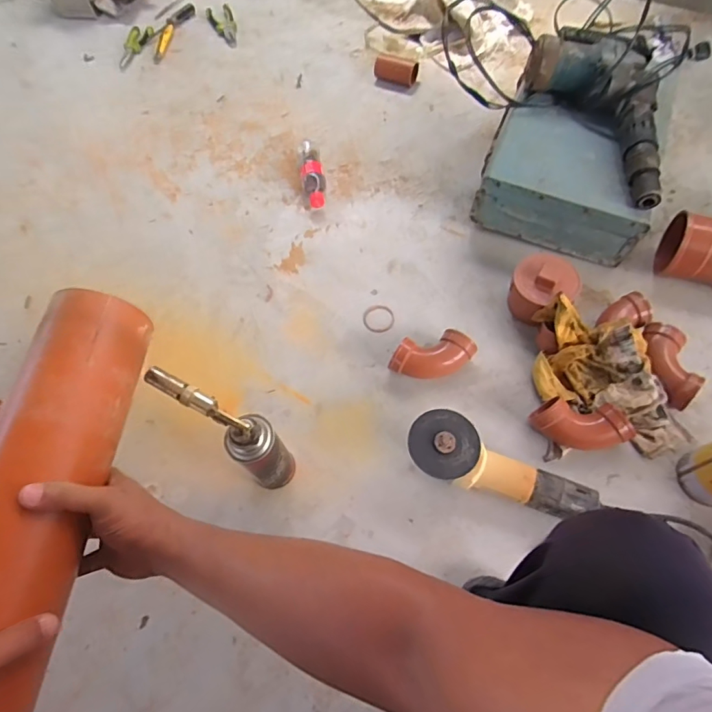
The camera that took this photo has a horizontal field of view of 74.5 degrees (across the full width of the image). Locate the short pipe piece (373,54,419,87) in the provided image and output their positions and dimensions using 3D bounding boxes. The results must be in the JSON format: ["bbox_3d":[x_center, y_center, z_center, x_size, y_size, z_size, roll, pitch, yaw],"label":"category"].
[{"bbox_3d":[0.103,-0.744,1.218,0.117,0.051,0.057,28,67,17],"label":"short pipe piece"}]

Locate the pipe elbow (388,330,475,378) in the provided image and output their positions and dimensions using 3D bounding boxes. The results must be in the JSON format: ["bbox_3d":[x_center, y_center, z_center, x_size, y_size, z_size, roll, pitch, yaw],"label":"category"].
[{"bbox_3d":[0.130,0.003,0.814,0.141,0.068,0.066,-15,62,-5],"label":"pipe elbow"}]

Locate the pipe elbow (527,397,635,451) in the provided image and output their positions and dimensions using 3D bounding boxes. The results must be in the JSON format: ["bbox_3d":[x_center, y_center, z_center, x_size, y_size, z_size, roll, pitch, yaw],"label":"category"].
[{"bbox_3d":[0.346,0.104,0.722,0.144,0.053,0.064,6,61,24],"label":"pipe elbow"}]

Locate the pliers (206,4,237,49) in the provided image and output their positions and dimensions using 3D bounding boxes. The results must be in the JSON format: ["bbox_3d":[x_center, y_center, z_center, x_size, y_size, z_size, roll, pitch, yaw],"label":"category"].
[{"bbox_3d":[-0.390,-0.972,1.377,0.073,0.018,0.200,-16,64,-8],"label":"pliers"}]

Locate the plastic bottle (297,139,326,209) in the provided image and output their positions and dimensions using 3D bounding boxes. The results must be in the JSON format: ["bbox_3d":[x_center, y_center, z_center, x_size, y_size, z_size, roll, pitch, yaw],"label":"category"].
[{"bbox_3d":[-0.097,-0.405,1.044,0.052,0.053,0.196,-9,62,-2],"label":"plastic bottle"}]

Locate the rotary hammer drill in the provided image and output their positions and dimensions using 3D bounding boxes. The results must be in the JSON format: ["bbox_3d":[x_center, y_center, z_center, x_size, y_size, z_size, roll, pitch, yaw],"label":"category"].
[{"bbox_3d":[0.493,-0.478,0.882,0.181,0.089,0.424,-24,64,-9],"label":"rotary hammer drill"}]

